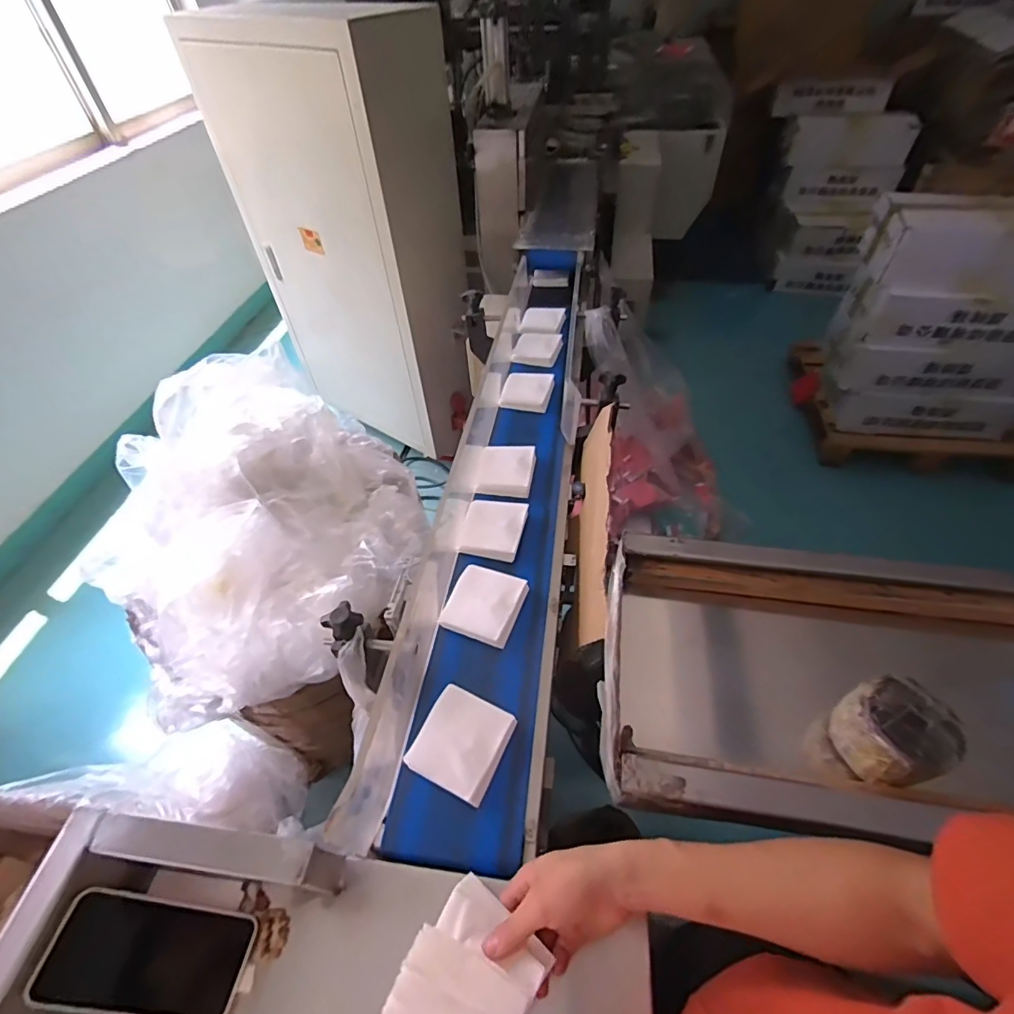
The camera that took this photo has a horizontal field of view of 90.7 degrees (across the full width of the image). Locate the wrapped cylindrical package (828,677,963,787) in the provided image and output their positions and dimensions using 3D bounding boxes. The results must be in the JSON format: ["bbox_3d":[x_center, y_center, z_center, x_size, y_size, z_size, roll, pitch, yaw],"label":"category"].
[{"bbox_3d":[0.375,0.221,0.492,0.081,0.071,0.087,-26,53,-19],"label":"wrapped cylindrical package"}]

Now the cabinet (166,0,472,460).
[{"bbox_3d":[-0.493,-0.812,1.698,0.759,1.231,0.360,29,56,25],"label":"cabinet"}]

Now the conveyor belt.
[{"bbox_3d":[0.015,-0.099,0.841,0.194,0.126,1.173,5,49,7],"label":"conveyor belt"}]

